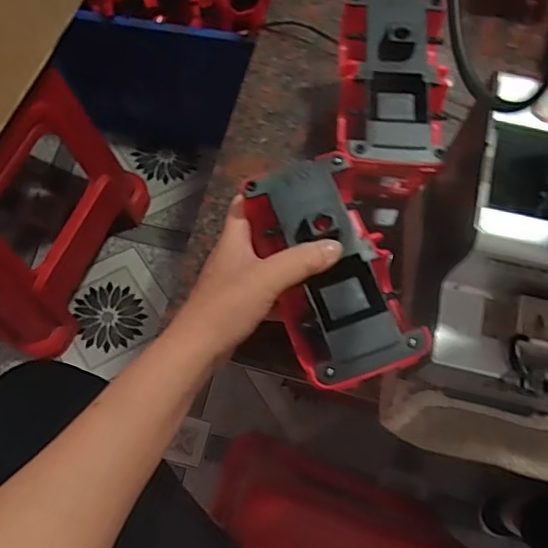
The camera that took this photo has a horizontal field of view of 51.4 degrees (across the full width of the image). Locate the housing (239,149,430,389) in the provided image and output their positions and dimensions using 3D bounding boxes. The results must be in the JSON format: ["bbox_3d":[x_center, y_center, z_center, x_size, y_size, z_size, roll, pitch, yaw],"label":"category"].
[{"bbox_3d":[0.038,-0.004,0.380,0.077,0.045,0.149,-18,75,-8],"label":"housing"}]

